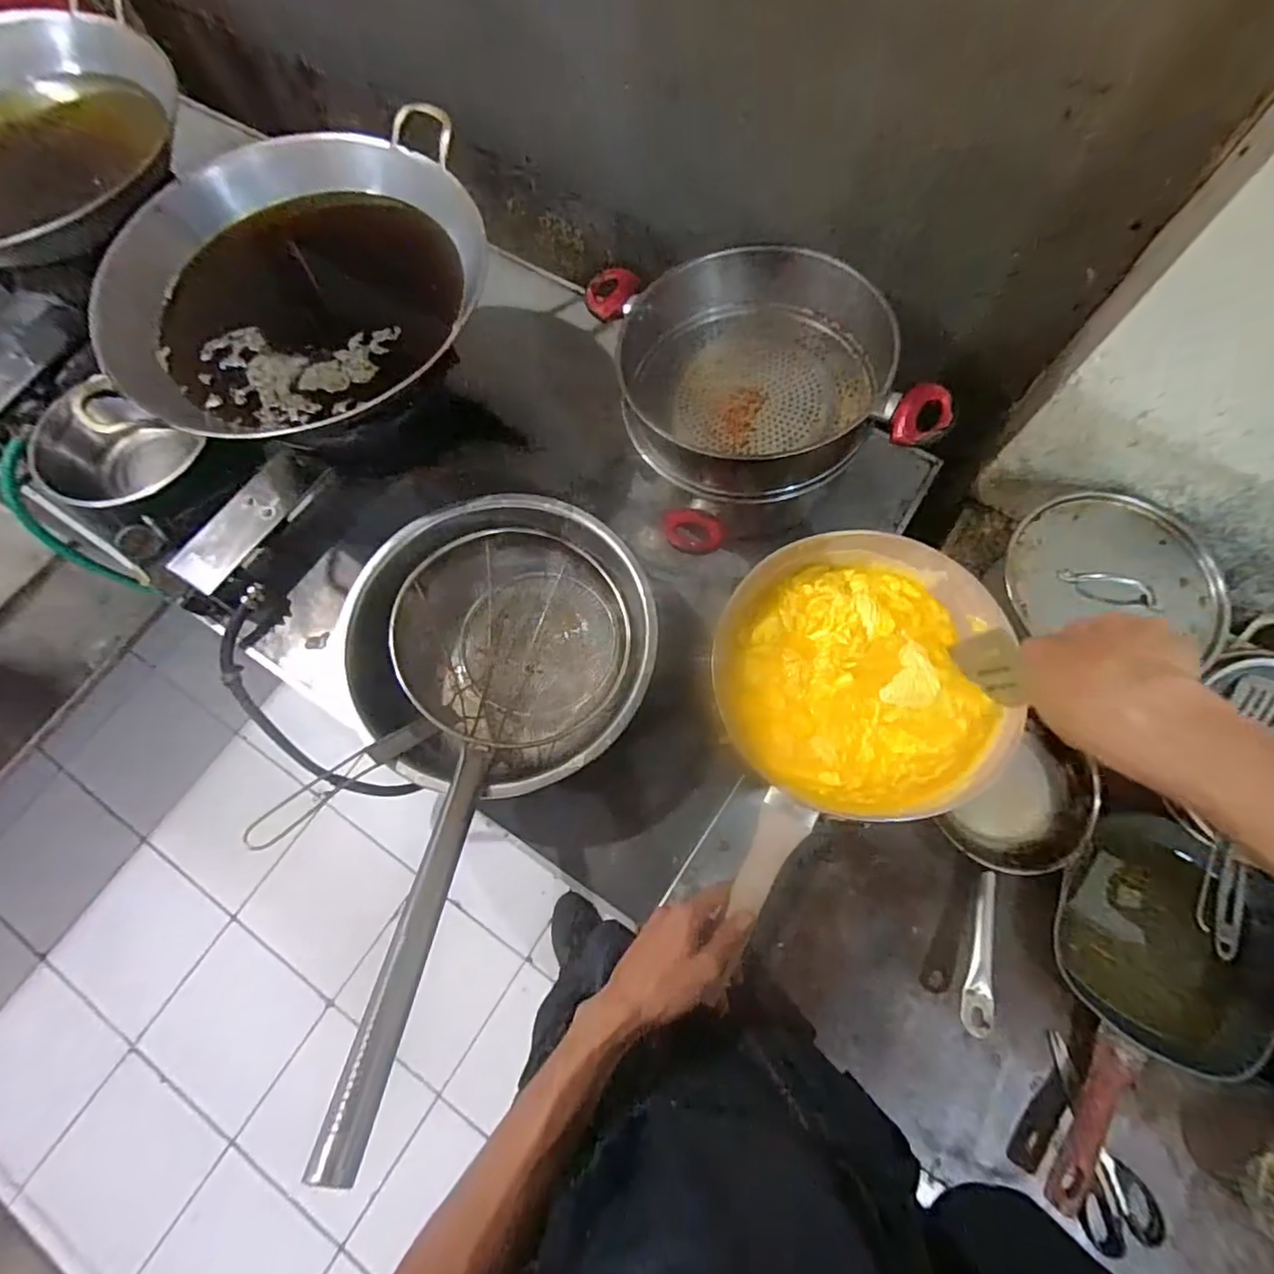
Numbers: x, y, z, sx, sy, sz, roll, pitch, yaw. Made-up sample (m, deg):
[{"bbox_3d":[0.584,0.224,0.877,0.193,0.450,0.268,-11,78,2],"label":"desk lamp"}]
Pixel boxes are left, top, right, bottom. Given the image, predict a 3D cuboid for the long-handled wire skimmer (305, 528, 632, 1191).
[{"bbox_3d":[-0.191,0.135,0.646,0.300,0.152,0.665,4,47,3],"label":"long-handled wire skimmer"}]

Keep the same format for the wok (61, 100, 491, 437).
[{"bbox_3d":[-0.422,-0.441,0.776,0.460,0.154,0.397,-16,73,-3],"label":"wok"}]

